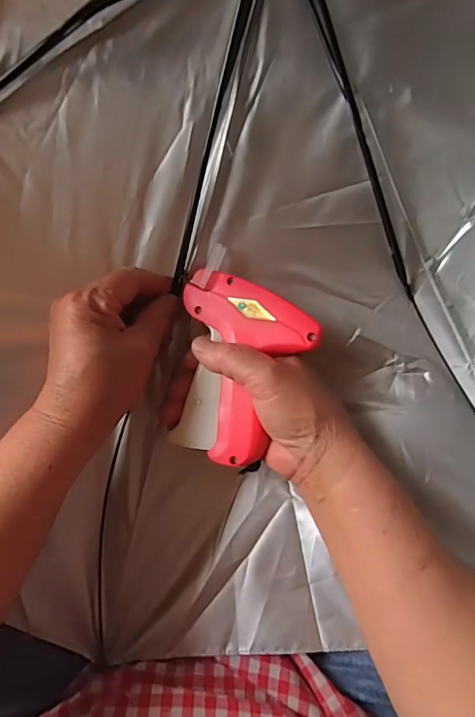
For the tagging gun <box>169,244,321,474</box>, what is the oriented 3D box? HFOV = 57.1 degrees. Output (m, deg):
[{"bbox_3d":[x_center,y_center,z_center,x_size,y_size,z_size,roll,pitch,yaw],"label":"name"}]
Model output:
[{"bbox_3d":[-0.002,0.003,0.307,0.097,0.028,0.130,21,94,23],"label":"tagging gun"}]

